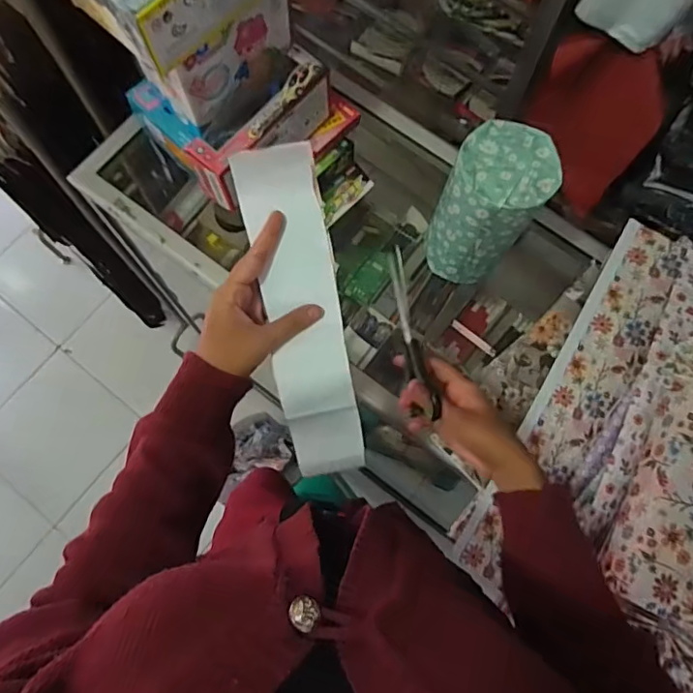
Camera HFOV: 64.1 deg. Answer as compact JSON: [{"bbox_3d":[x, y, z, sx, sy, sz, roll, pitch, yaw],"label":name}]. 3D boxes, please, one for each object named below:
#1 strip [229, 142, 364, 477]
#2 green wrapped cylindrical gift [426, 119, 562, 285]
[{"bbox_3d":[-0.034,-0.020,0.444,0.061,0.032,0.264,-10,98,-4],"label":"strip"},{"bbox_3d":[0.165,-0.162,0.661,0.100,0.185,0.101,0,75,-1],"label":"green wrapped cylindrical gift"}]

